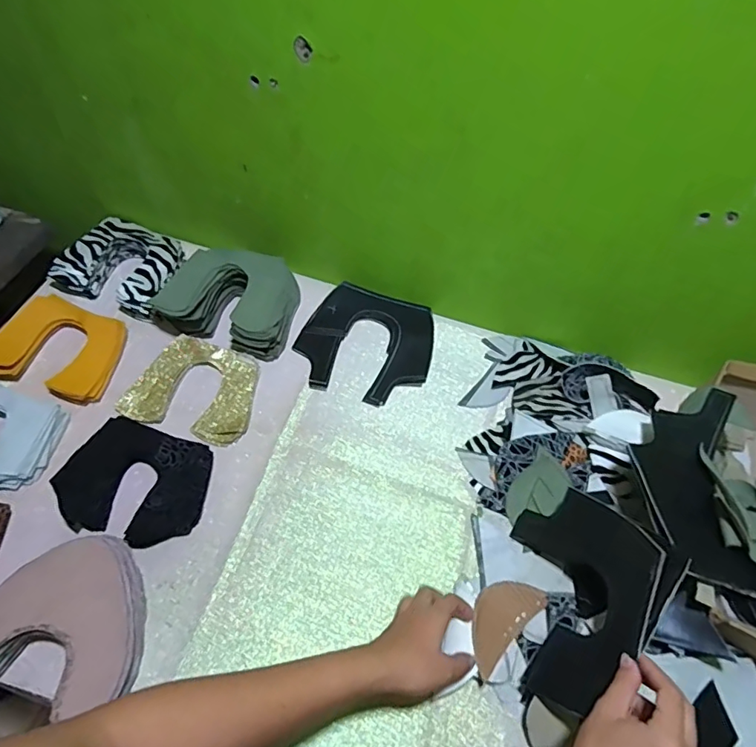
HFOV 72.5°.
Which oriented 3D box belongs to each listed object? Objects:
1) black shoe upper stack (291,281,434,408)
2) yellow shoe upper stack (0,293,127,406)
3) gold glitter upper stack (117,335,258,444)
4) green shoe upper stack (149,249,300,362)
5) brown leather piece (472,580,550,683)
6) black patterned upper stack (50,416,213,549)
[{"bbox_3d":[-0.016,-0.045,0.739,0.183,0.012,0.179,16,58,6],"label":"black shoe upper stack"},{"bbox_3d":[-0.420,-0.033,0.683,0.157,0.037,0.130,14,58,5],"label":"yellow shoe upper stack"},{"bbox_3d":[-0.238,0.017,0.678,0.162,0.018,0.132,16,58,6],"label":"gold glitter upper stack"},{"bbox_3d":[-0.204,-0.114,0.731,0.181,0.063,0.158,14,58,5],"label":"green shoe upper stack"},{"bbox_3d":[0.127,0.255,0.537,0.055,0.007,0.102,45,67,6],"label":"brown leather piece"},{"bbox_3d":[-0.280,0.124,0.595,0.157,0.039,0.128,17,58,7],"label":"black patterned upper stack"}]

